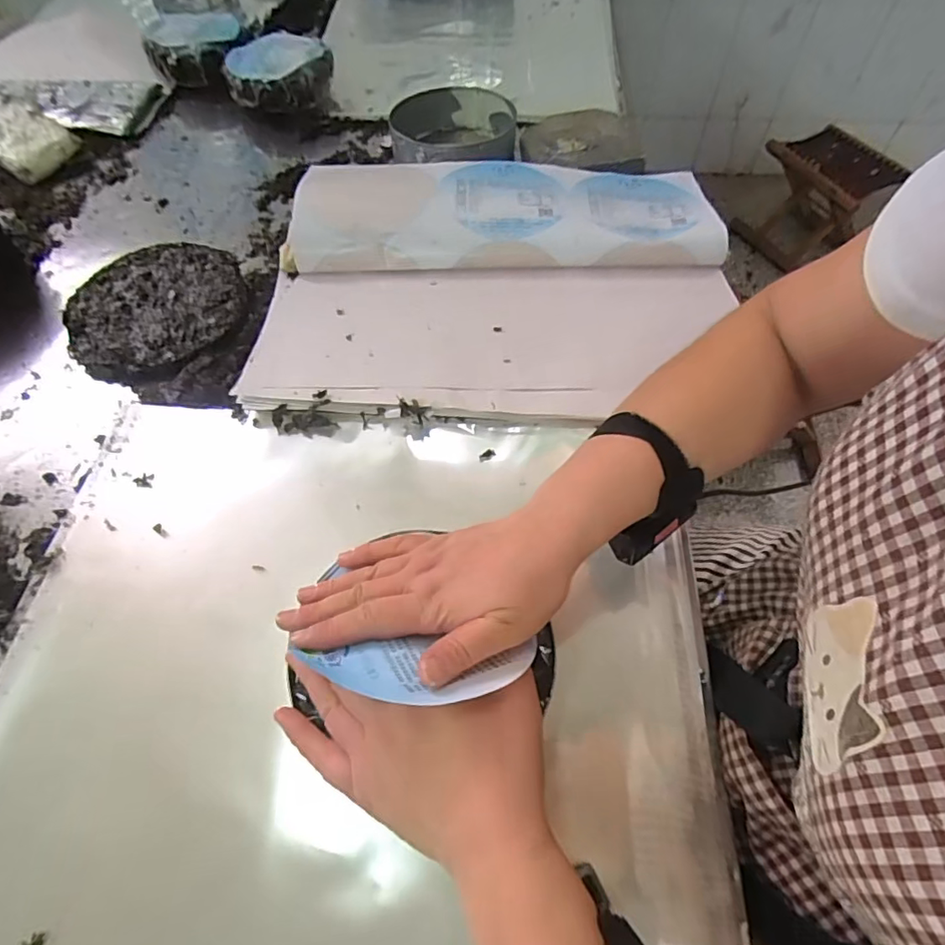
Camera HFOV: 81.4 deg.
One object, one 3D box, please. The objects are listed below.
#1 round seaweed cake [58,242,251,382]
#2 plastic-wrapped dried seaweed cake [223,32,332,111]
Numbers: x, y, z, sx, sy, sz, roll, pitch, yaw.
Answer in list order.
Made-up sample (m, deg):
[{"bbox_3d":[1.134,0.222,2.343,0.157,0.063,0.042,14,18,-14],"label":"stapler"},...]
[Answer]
[{"bbox_3d":[-0.358,-0.188,0.624,0.189,0.019,0.197,-23,59,-10],"label":"round seaweed cake"},{"bbox_3d":[-0.308,-0.641,0.884,0.162,0.063,0.156,-15,58,-6],"label":"plastic-wrapped dried seaweed cake"}]

